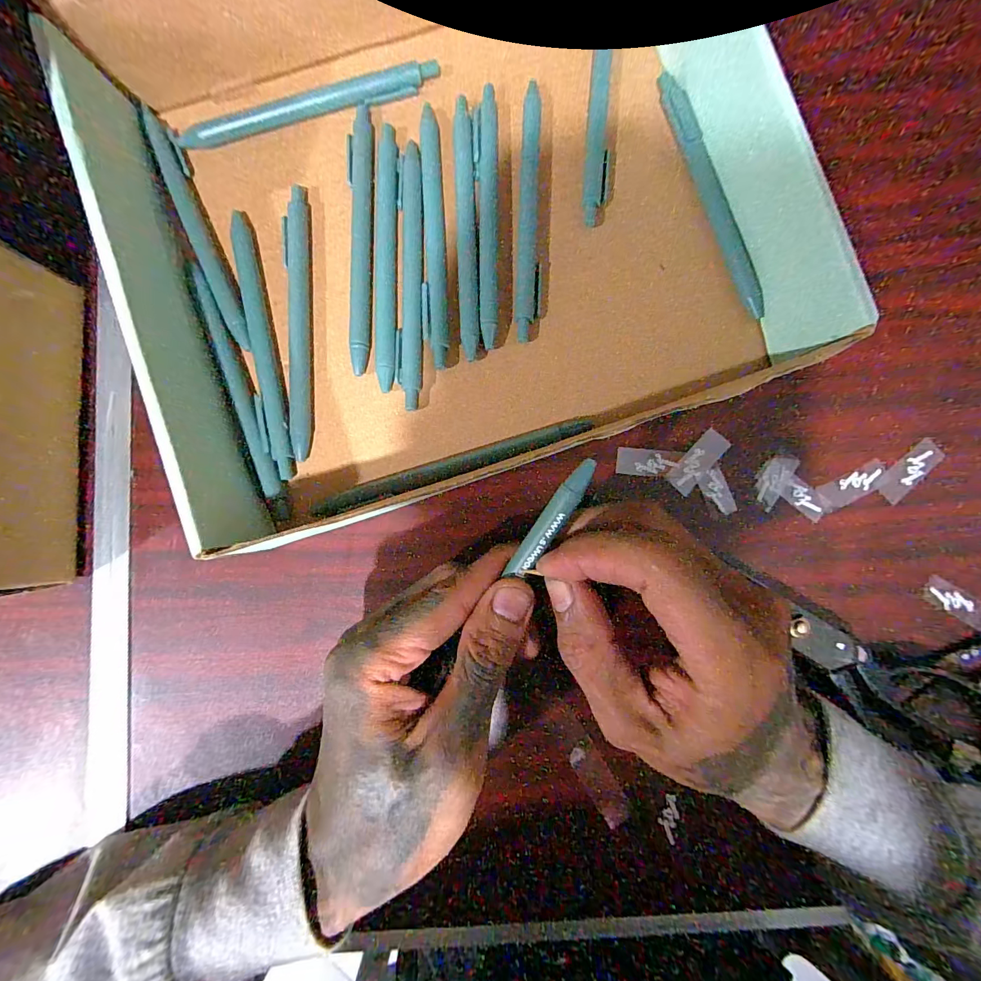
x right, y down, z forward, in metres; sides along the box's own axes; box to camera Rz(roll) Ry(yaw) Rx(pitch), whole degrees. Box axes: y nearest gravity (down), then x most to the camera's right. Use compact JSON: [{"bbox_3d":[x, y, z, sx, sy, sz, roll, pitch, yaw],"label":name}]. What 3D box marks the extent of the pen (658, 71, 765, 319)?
[{"bbox_3d":[0.121,-0.160,0.224,0.010,0.006,0.137,-21,87,-2],"label":"pen"}]

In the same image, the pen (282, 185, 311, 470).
[{"bbox_3d":[-0.103,-0.091,0.218,0.013,0.008,0.146,-1,86,-1],"label":"pen"}]

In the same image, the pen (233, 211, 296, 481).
[{"bbox_3d":[-0.121,-0.077,0.216,0.011,0.008,0.142,-11,86,-2],"label":"pen"}]

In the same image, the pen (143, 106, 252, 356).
[{"bbox_3d":[-0.156,-0.138,0.221,0.013,0.007,0.133,-21,87,-2],"label":"pen"}]

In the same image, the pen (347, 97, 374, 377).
[{"bbox_3d":[-0.070,-0.136,0.222,0.013,0.007,0.146,0,86,-1],"label":"pen"}]

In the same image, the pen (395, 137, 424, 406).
[{"bbox_3d":[-0.043,-0.115,0.220,0.013,0.006,0.141,1,86,-1],"label":"pen"}]

